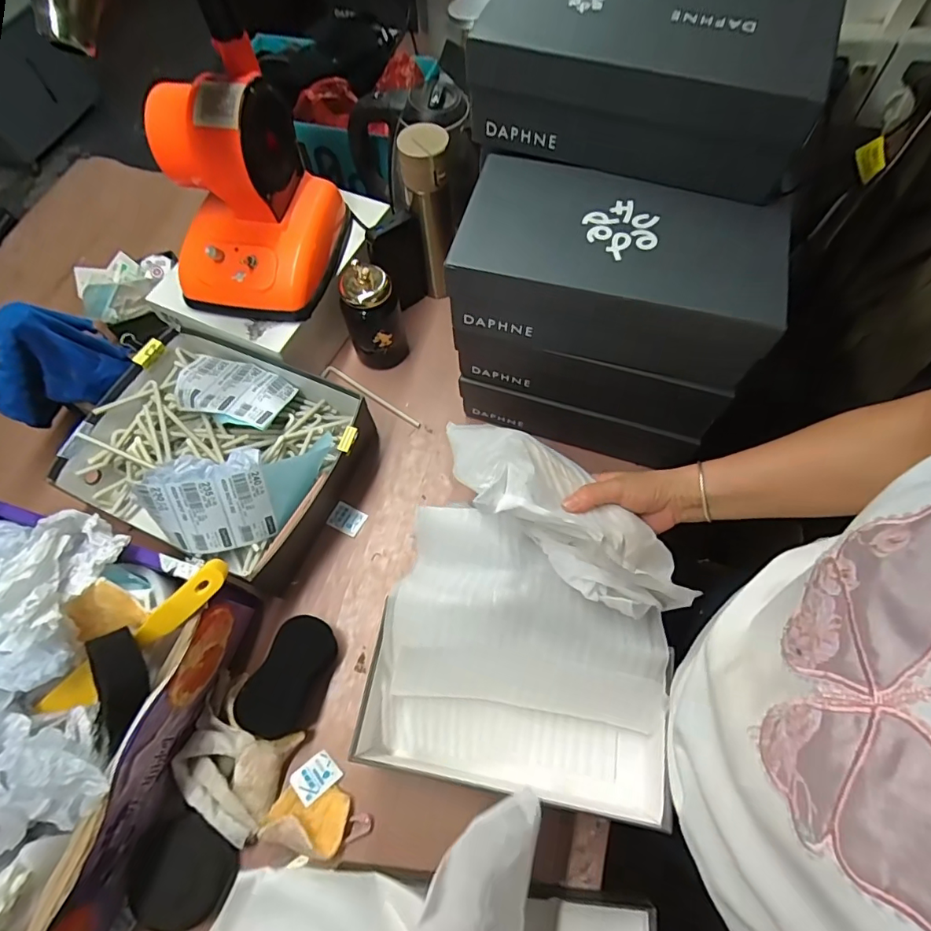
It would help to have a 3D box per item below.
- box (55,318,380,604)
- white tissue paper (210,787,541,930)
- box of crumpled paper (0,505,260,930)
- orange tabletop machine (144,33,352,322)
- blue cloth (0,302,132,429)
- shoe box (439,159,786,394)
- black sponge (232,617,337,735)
[{"bbox_3d":[-0.307,-0.019,0.644,0.319,0.131,0.256,23,69,12],"label":"box"},{"bbox_3d":[-0.054,0.339,0.384,0.256,0.069,0.109,-7,65,-18],"label":"white tissue paper"},{"bbox_3d":[-0.431,0.247,0.456,0.291,0.176,0.404,16,67,9],"label":"box of crumpled paper"},{"bbox_3d":[-0.268,-0.324,0.608,0.176,0.202,0.198,6,66,5],"label":"orange tabletop machine"},{"bbox_3d":[-0.501,-0.120,0.615,0.075,0.119,0.143,28,70,14],"label":"blue cloth"},{"bbox_3d":[0.146,-0.197,0.503,0.292,0.097,0.153,15,67,8],"label":"shoe box"},{"bbox_3d":[-0.192,0.236,0.562,0.082,0.031,0.124,39,53,-9],"label":"black sponge"}]

